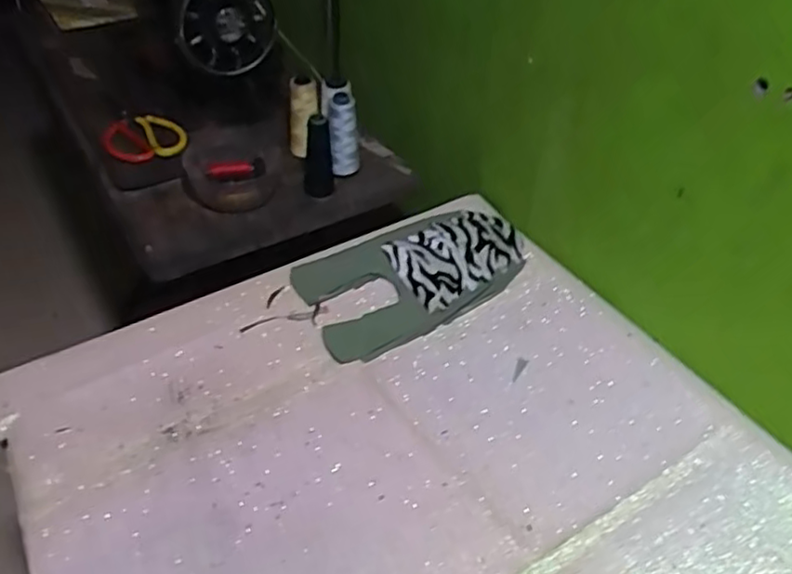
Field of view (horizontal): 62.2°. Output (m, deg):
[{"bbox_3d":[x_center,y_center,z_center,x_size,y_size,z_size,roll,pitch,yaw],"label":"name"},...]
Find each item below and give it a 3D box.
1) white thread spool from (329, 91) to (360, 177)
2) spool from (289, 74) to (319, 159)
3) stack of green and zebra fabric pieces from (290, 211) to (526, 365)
[{"bbox_3d":[-0.071,-0.201,0.891,0.042,0.116,0.044,2,44,-2],"label":"white thread spool"},{"bbox_3d":[-0.129,-0.239,0.916,0.040,0.107,0.032,-3,44,-7],"label":"spool"},{"bbox_3d":[0.029,-0.018,0.765,0.279,0.014,0.151,-22,49,-24],"label":"stack of green and zebra fabric pieces"}]

